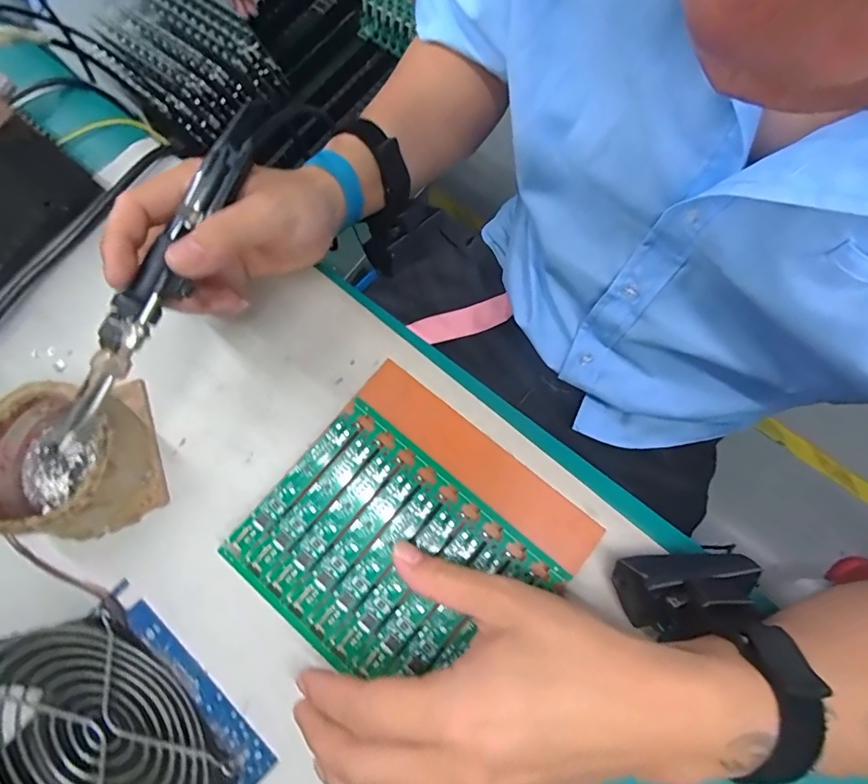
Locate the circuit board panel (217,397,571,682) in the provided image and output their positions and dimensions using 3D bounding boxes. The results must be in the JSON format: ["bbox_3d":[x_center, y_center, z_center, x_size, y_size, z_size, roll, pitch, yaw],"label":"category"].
[{"bbox_3d":[-0.030,0.096,0.273,0.153,0.008,0.122,40,80,10],"label":"circuit board panel"}]

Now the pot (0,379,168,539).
[{"bbox_3d":[-0.221,0.043,0.279,0.095,0.047,0.084,-6,76,0],"label":"pot"}]

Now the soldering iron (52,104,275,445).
[{"bbox_3d":[-0.142,-0.065,0.242,0.028,0.015,0.208,28,87,8],"label":"soldering iron"}]

